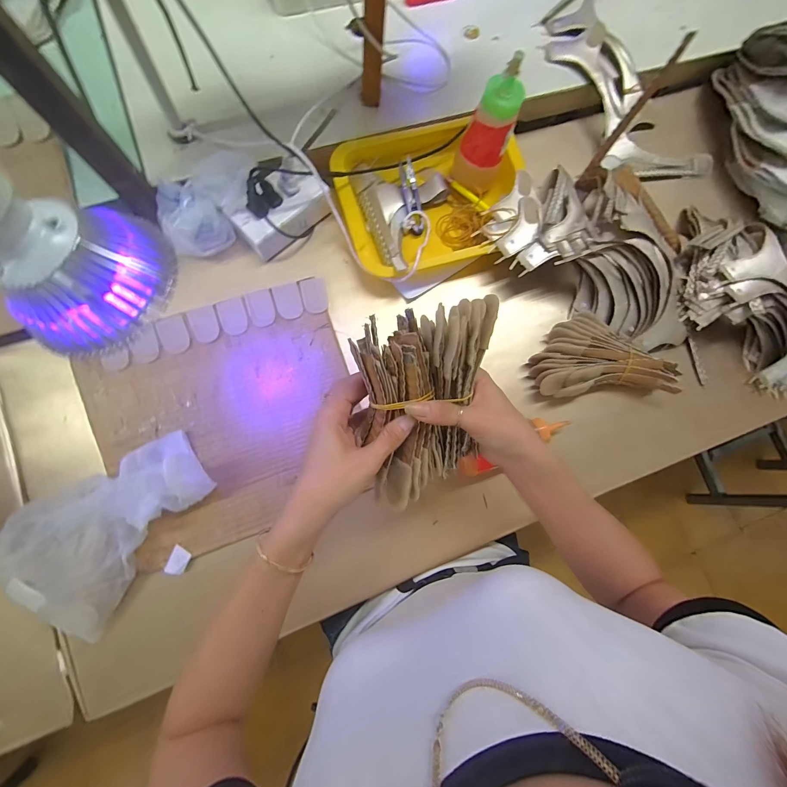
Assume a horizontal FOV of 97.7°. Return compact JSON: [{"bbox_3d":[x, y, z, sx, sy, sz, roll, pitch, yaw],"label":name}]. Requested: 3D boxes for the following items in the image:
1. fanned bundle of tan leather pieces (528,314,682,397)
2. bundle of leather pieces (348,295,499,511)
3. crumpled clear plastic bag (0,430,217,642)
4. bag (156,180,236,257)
[{"bbox_3d":[0.272,-0.050,0.461,0.180,0.057,0.108,-4,82,-6],"label":"fanned bundle of tan leather pieces"},{"bbox_3d":[0.027,0.011,0.314,0.127,0.065,0.174,-11,114,-13],"label":"bundle of leather pieces"},{"bbox_3d":[-0.319,0.135,0.370,0.146,0.065,0.226,38,81,-1],"label":"crumpled clear plastic bag"},{"bbox_3d":[-0.251,-0.213,0.432,0.071,0.062,0.081,-39,89,-9],"label":"bag"}]

